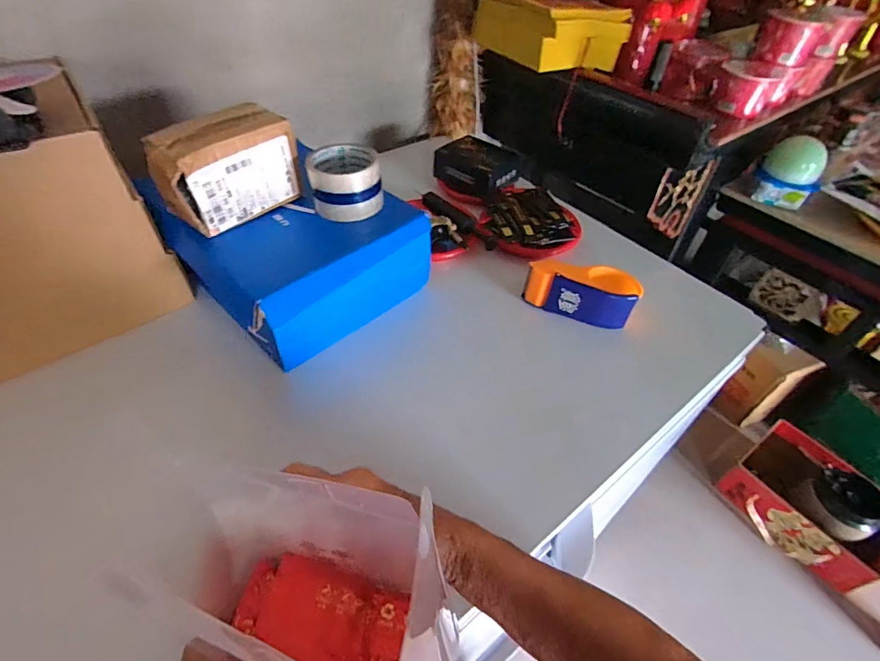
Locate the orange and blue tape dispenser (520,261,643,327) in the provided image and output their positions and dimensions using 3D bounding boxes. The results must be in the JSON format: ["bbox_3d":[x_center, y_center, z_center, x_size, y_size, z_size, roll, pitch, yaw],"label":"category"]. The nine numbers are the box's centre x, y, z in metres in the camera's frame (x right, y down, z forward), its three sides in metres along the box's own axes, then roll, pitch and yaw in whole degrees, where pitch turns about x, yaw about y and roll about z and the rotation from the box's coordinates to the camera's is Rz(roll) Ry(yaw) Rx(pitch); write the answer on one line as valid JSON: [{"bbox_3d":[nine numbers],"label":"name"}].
[{"bbox_3d":[0.197,-0.056,0.627,0.147,0.057,0.074,23,50,17],"label":"orange and blue tape dispenser"}]

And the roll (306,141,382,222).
[{"bbox_3d":[-0.119,-0.189,0.575,0.085,0.062,0.085,-8,48,-12],"label":"roll"}]

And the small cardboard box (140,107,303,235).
[{"bbox_3d":[-0.243,-0.189,0.528,0.153,0.103,0.065,-33,57,-30],"label":"small cardboard box"}]

